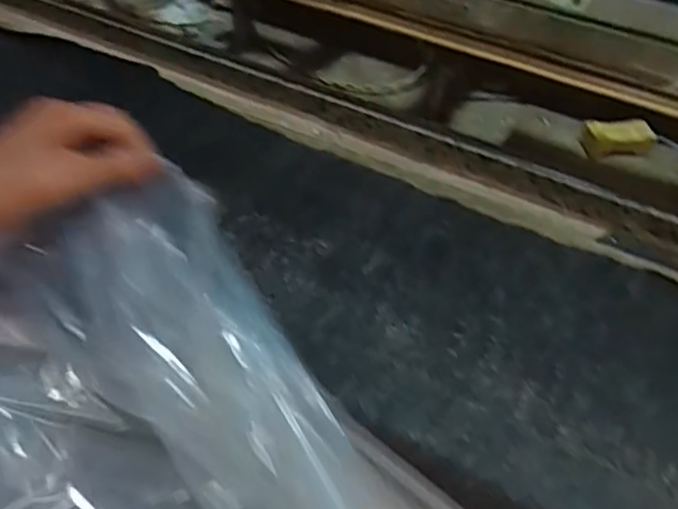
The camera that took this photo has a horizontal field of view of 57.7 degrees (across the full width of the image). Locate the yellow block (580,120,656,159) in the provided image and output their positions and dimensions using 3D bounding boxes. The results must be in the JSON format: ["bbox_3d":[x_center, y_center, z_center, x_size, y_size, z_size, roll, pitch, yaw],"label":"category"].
[{"bbox_3d":[0.212,-0.089,0.470,0.050,0.016,0.026,2,48,0],"label":"yellow block"}]

